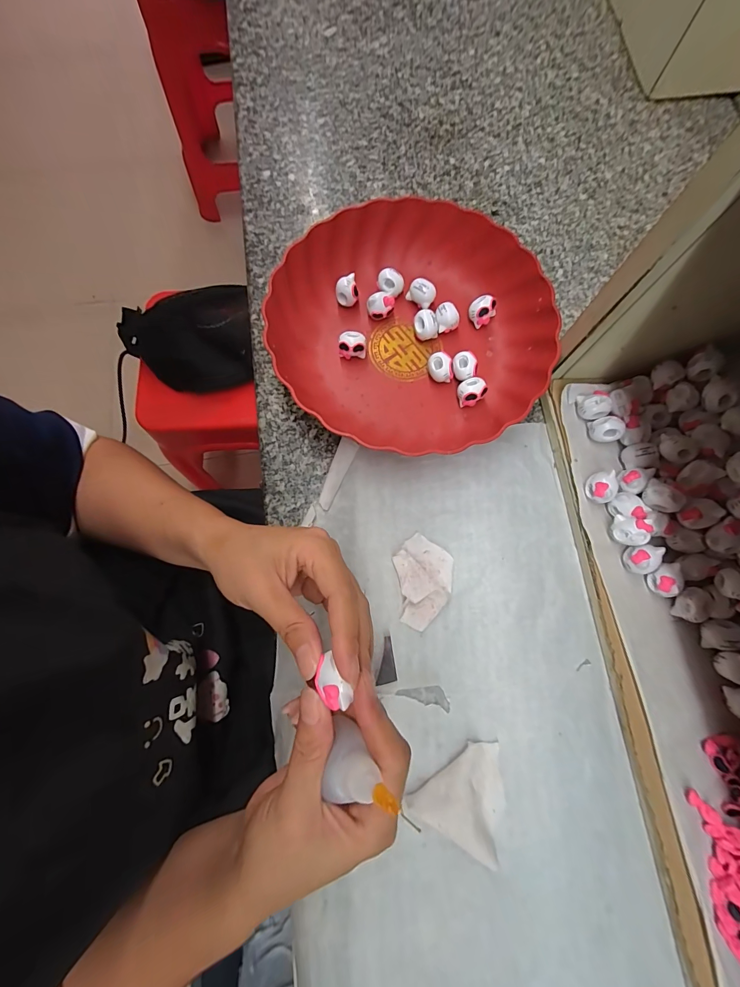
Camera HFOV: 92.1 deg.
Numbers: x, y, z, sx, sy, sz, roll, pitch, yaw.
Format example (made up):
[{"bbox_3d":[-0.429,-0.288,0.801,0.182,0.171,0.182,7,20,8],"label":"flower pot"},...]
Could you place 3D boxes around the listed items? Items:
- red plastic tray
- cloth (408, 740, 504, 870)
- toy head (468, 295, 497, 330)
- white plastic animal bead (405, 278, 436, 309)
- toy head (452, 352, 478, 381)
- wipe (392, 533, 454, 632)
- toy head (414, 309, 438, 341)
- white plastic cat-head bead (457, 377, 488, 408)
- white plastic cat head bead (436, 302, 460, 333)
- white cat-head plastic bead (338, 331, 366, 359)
[{"bbox_3d":[0.035,-0.151,0.325,0.244,0.049,0.234,9,76,1],"label":"red plastic tray"},{"bbox_3d":[0.070,0.210,0.253,0.063,0.016,0.063,29,77,6],"label":"cloth"},{"bbox_3d":[0.107,-0.175,0.342,0.022,0.019,0.022,0,76,-1],"label":"toy head"},{"bbox_3d":[0.050,-0.192,0.346,0.025,0.024,0.017,40,79,8],"label":"white plastic animal bead"},{"bbox_3d":[0.085,-0.115,0.326,0.019,0.019,0.025,-24,78,-7],"label":"toy head"},{"bbox_3d":[0.040,0.070,0.283,0.050,0.019,0.065,29,77,6],"label":"wipe"},{"bbox_3d":[0.052,-0.158,0.338,0.022,0.022,0.019,-11,77,-4],"label":"toy head"},{"bbox_3d":[0.090,-0.092,0.322,0.024,0.020,0.020,-17,77,-5],"label":"white plastic cat-head bead"},{"bbox_3d":[0.072,-0.165,0.340,0.021,0.022,0.020,-9,76,-3],"label":"white plastic cat head bead"},{"bbox_3d":[-0.017,-0.136,0.332,0.024,0.024,0.016,-5,76,-2],"label":"white cat-head plastic bead"}]

